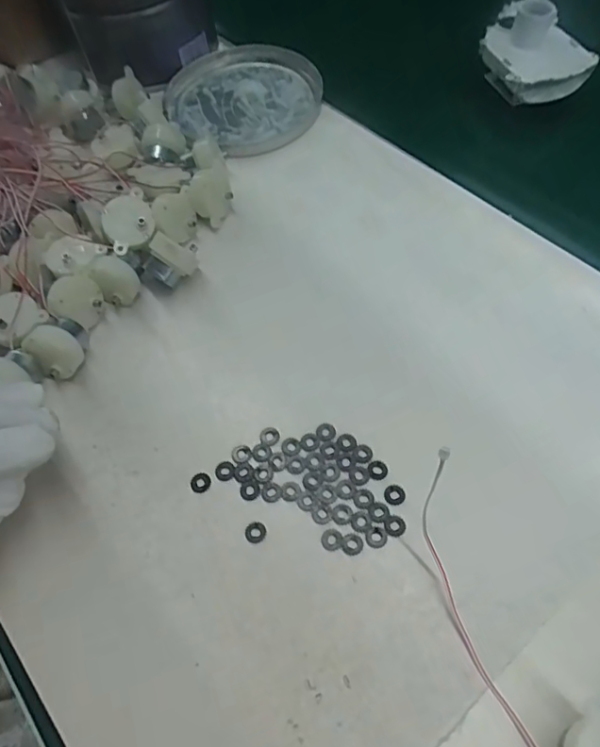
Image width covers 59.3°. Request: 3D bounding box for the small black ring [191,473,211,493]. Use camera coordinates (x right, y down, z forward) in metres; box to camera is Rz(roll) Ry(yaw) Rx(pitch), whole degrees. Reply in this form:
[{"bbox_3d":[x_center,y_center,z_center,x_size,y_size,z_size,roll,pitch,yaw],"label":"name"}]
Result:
[{"bbox_3d":[-0.053,0.058,0.280,0.011,0.004,0.010,-2,59,3],"label":"small black ring"}]

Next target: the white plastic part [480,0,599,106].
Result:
[{"bbox_3d":[0.187,-0.258,0.419,0.068,0.049,0.082,-21,60,-8],"label":"white plastic part"}]

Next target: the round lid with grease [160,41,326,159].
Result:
[{"bbox_3d":[-0.044,-0.232,0.440,0.129,0.019,0.131,-2,59,3],"label":"round lid with grease"}]

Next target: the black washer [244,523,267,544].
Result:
[{"bbox_3d":[-0.022,0.080,0.266,0.011,0.004,0.010,-17,60,-5],"label":"black washer"}]

